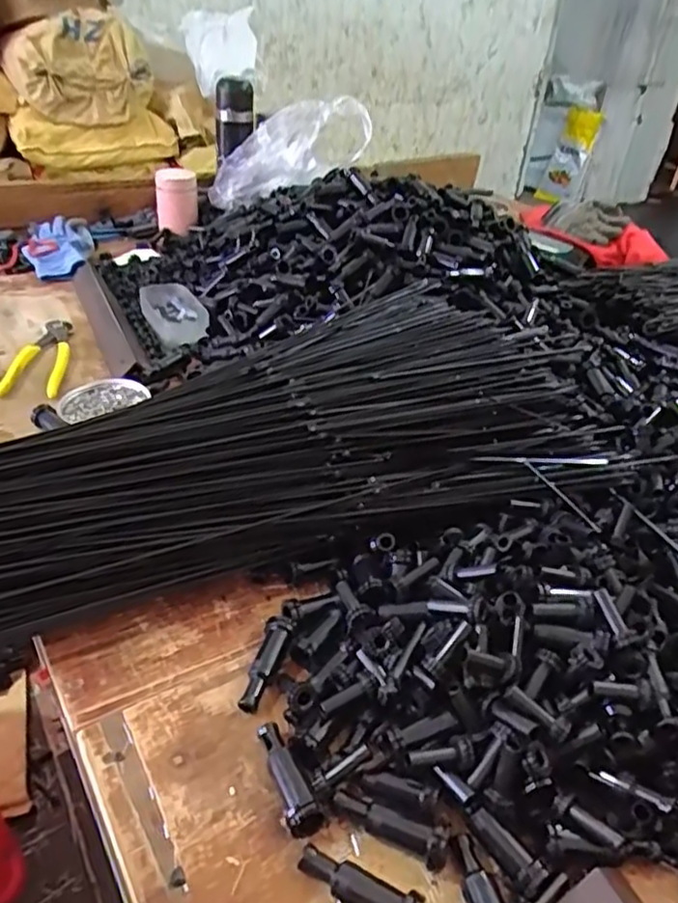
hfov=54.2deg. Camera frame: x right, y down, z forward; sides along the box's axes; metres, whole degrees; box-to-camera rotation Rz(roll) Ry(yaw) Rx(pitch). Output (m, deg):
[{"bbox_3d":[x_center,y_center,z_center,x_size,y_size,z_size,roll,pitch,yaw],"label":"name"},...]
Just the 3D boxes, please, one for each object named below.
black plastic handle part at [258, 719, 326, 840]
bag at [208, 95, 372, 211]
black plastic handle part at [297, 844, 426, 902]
[{"bbox_3d":[-0.032,0.188,0.387,0.021,0.024,0.069,-16,41,-25],"label":"black plastic handle part"},{"bbox_3d":[-0.087,-0.473,1.062,0.283,0.117,0.065,-20,28,26],"label":"bag"},{"bbox_3d":[0.011,0.225,0.343,0.067,0.021,0.020,23,40,24],"label":"black plastic handle part"}]

